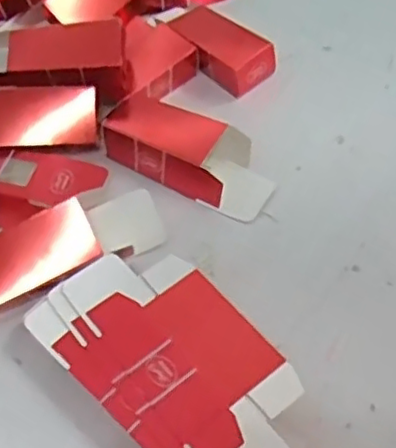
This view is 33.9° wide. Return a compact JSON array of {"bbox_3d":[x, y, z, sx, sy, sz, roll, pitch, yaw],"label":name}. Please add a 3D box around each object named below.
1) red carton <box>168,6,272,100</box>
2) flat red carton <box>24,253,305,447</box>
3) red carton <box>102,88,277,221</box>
[{"bbox_3d":[0.021,-0.156,0.577,0.047,0.033,0.091,-38,60,-20],"label":"red carton"},{"bbox_3d":[-0.019,0.080,0.404,0.101,0.004,0.171,-41,60,-20],"label":"flat red carton"},{"bbox_3d":[-0.008,-0.058,0.513,0.139,0.033,0.055,26,61,21],"label":"red carton"}]

